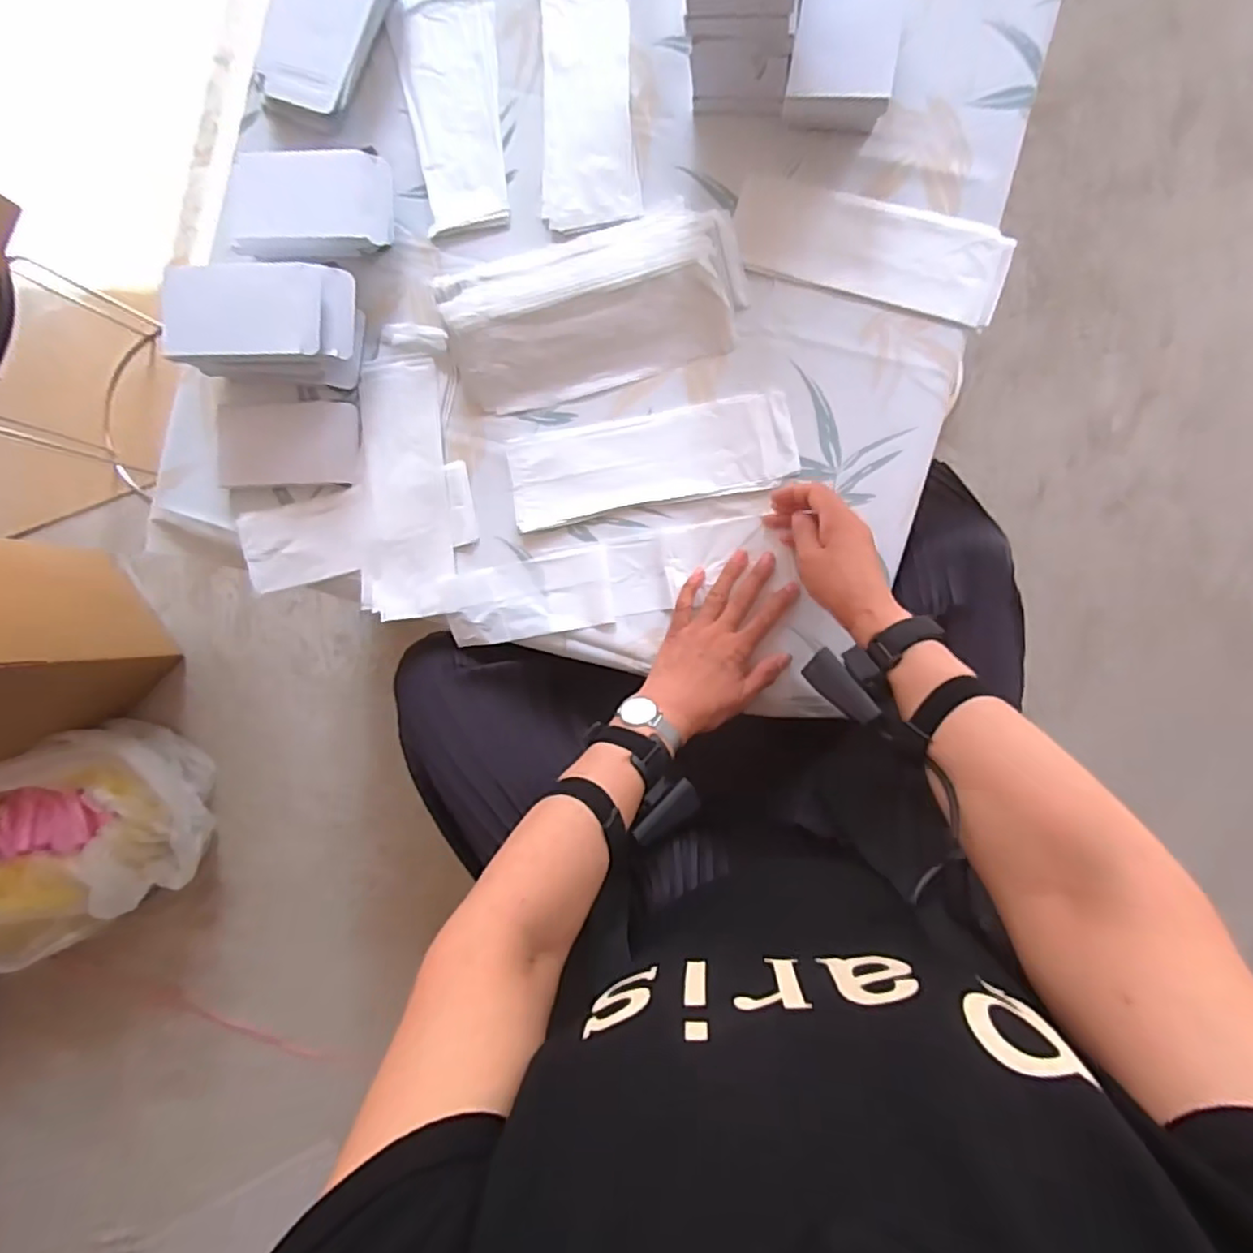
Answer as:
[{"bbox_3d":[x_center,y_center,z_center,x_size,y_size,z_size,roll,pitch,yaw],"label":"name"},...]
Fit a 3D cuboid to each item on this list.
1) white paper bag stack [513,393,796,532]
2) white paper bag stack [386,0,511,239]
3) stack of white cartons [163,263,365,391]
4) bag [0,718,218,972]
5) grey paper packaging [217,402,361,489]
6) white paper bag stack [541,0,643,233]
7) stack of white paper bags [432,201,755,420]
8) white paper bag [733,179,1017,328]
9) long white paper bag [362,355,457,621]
[{"bbox_3d":[0.022,-0.163,0.621,0.276,0.013,0.089,-9,90,7],"label":"white paper bag stack"},{"bbox_3d":[-0.183,-0.542,0.663,0.106,0.009,0.265,-4,90,7],"label":"white paper bag stack"},{"bbox_3d":[-0.357,-0.293,0.628,0.181,0.104,0.088,-2,90,7],"label":"stack of white cartons"},{"bbox_3d":[-1.040,0.393,1.125,0.499,0.278,0.347,-27,86,7],"label":"bag"},{"bbox_3d":[-0.357,-0.191,0.670,0.152,0.010,0.084,0,91,7],"label":"grey paper packaging"},{"bbox_3d":[-0.039,-0.535,0.636,0.094,0.012,0.268,-1,91,7],"label":"white paper bag stack"},{"bbox_3d":[-0.033,-0.312,0.620,0.291,0.038,0.149,-15,89,7],"label":"stack of white paper bags"},{"bbox_3d":[0.226,-0.356,0.601,0.253,0.017,0.085,18,93,6],"label":"white paper bag"},{"bbox_3d":[-0.230,-0.144,0.658,0.095,0.010,0.265,-2,90,7],"label":"long white paper bag"}]

